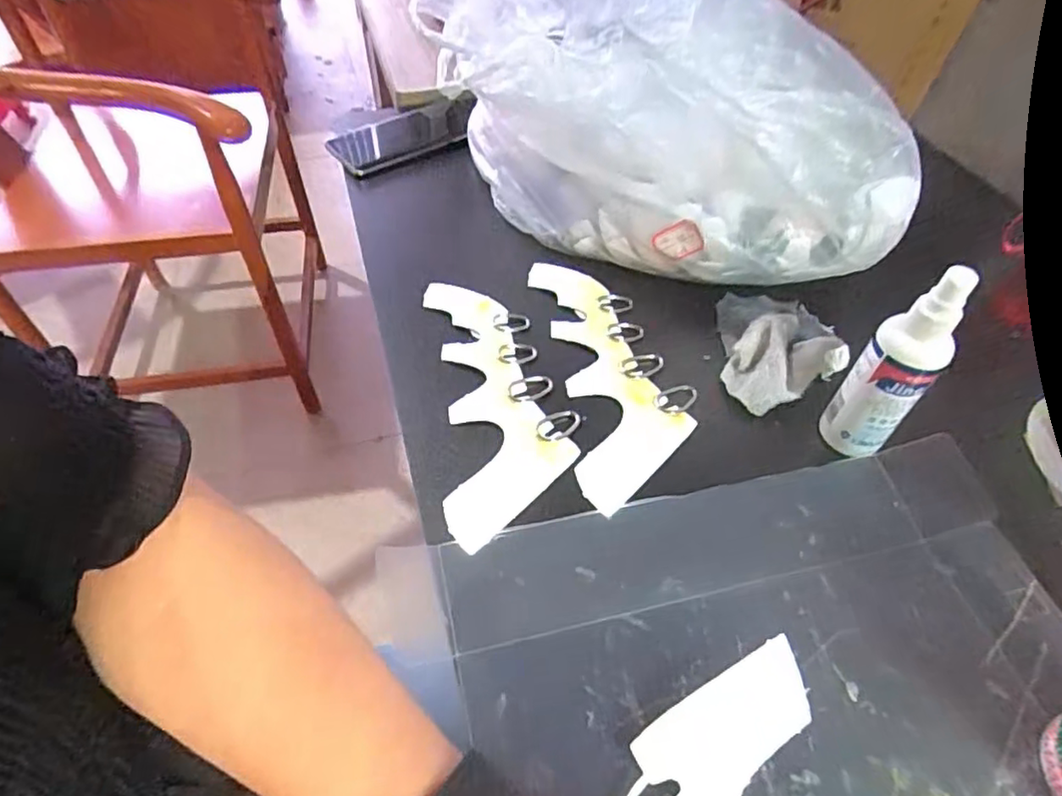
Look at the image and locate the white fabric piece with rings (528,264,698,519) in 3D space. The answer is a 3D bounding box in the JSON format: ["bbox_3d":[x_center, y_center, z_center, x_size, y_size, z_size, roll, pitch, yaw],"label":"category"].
[{"bbox_3d":[0.054,-0.023,0.434,0.082,0.007,0.214,-8,50,-8],"label":"white fabric piece with rings"}]

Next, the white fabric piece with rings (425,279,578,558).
[{"bbox_3d":[-0.023,-0.004,0.415,0.081,0.011,0.208,-8,50,-8],"label":"white fabric piece with rings"}]

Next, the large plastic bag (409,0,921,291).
[{"bbox_3d":[0.091,-0.230,0.493,0.402,0.168,0.188,35,57,25],"label":"large plastic bag"}]

